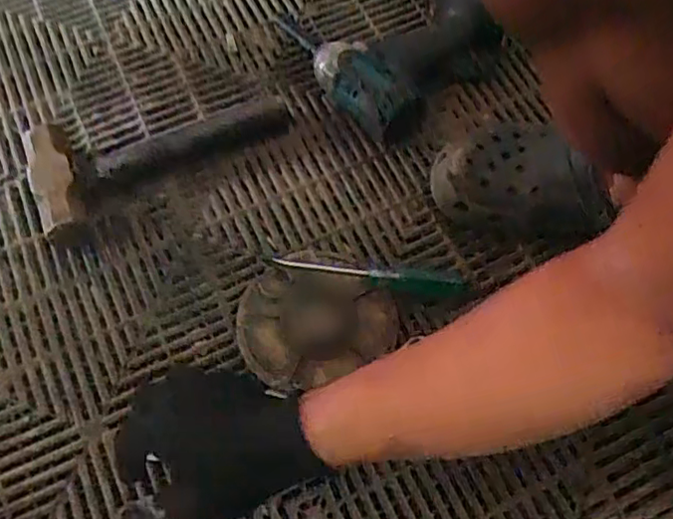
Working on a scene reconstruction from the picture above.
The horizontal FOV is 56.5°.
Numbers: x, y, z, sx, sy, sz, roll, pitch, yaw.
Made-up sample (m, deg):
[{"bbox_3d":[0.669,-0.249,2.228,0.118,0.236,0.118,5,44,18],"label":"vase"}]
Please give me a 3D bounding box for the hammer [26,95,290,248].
[{"bbox_3d":[-0.175,-0.114,0.631,0.263,0.057,0.119,-26,68,-11],"label":"hammer"}]

